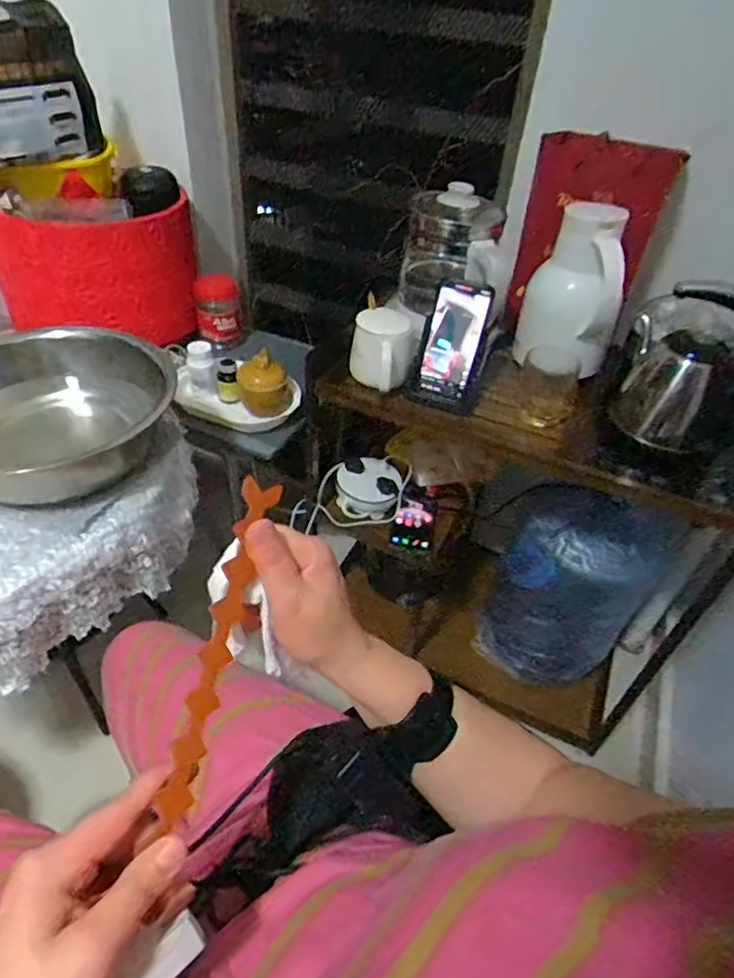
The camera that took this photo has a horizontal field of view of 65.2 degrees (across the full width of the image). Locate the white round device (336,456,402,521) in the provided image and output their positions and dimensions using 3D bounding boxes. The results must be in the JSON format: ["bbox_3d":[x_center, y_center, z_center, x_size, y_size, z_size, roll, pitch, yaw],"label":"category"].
[{"bbox_3d":[0.003,-0.003,1.128,0.122,0.065,0.107,7,42,2],"label":"white round device"}]

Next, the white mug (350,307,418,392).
[{"bbox_3d":[0.027,-0.213,0.878,0.097,0.106,0.096,4,42,-2],"label":"white mug"}]

